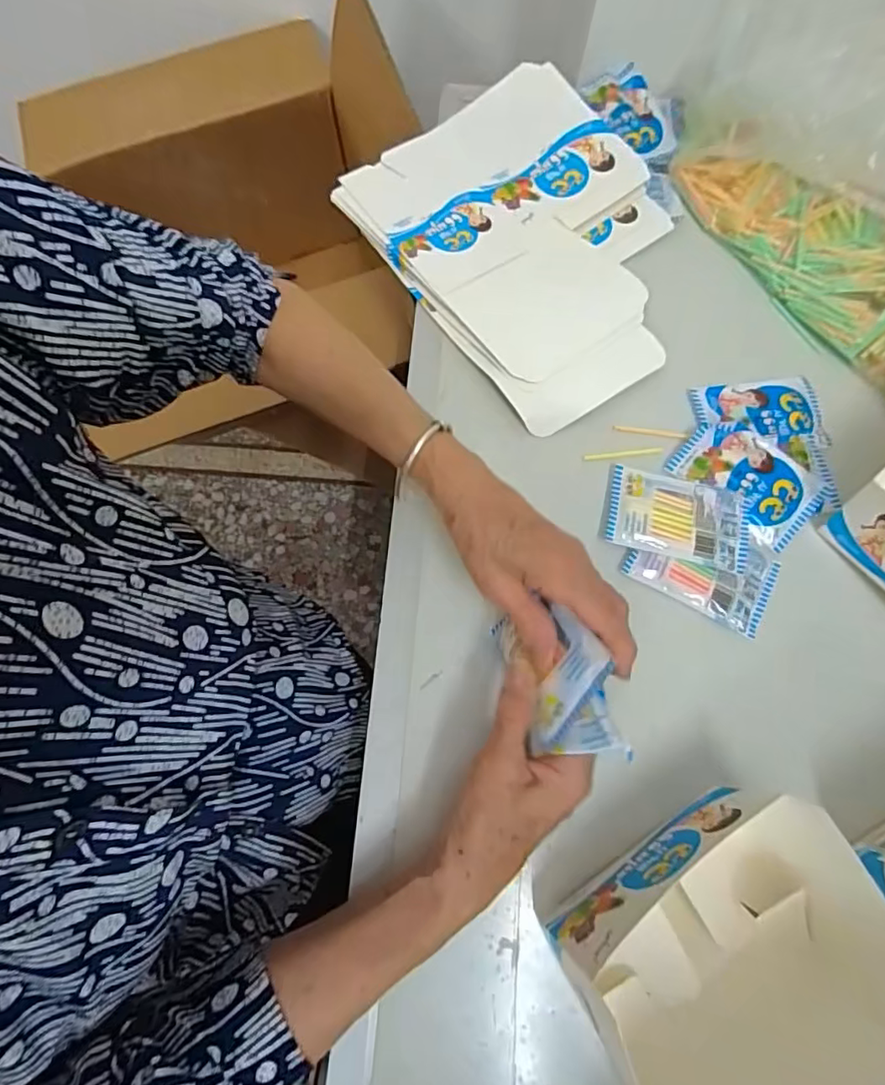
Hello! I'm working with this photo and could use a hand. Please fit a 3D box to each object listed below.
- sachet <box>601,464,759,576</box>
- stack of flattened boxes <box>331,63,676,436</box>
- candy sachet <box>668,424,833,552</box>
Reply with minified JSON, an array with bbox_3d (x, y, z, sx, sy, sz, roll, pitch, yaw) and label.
[{"bbox_3d":[0.177,-0.018,0.406,0.102,0.006,0.065,13,72,2],"label":"sachet"},{"bbox_3d":[0.088,-0.269,0.474,0.247,0.027,0.302,-35,76,-12],"label":"stack of flattened boxes"},{"bbox_3d":[0.234,-0.049,0.414,0.106,0.011,0.066,40,75,11],"label":"candy sachet"}]

